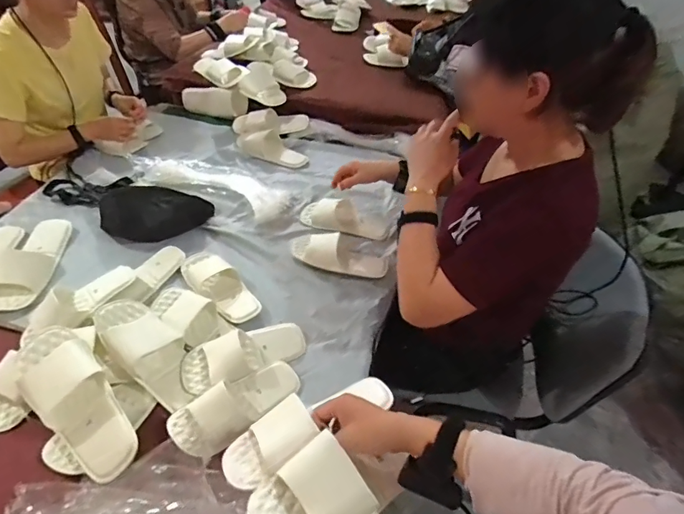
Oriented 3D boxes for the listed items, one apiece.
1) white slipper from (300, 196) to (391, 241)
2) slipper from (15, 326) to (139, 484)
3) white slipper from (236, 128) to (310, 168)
[{"bbox_3d":[0.004,-0.107,1.089,0.225,0.080,0.084,15,45,10],"label":"white slipper"},{"bbox_3d":[-0.420,0.223,0.677,0.105,0.048,0.266,-34,75,-33],"label":"slipper"},{"bbox_3d":[-0.221,-0.334,1.305,0.240,0.062,0.110,20,46,15],"label":"white slipper"}]

